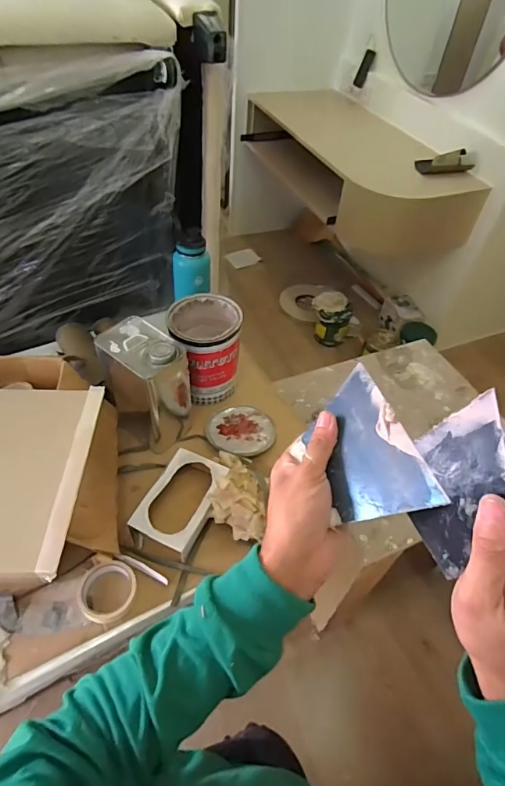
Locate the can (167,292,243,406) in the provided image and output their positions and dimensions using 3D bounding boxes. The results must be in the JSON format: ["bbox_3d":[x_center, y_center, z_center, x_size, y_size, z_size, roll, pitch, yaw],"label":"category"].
[{"bbox_3d":[-0.108,-0.094,1.024,0.153,0.186,0.181,-4,50,-9],"label":"can"}]

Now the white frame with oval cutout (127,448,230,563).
[{"bbox_3d":[-0.138,0.207,0.853,0.124,0.046,0.200,21,55,13],"label":"white frame with oval cutout"}]

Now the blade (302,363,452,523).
[{"bbox_3d":[0.093,0.050,0.378,0.005,0.080,0.137,27,29,-42],"label":"blade"}]

